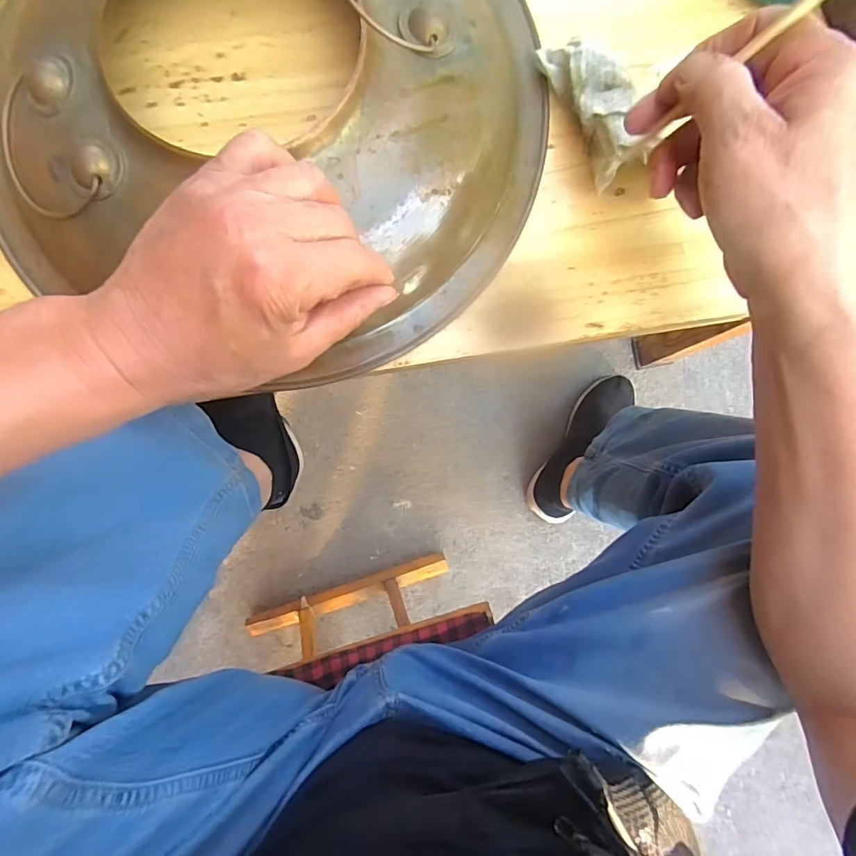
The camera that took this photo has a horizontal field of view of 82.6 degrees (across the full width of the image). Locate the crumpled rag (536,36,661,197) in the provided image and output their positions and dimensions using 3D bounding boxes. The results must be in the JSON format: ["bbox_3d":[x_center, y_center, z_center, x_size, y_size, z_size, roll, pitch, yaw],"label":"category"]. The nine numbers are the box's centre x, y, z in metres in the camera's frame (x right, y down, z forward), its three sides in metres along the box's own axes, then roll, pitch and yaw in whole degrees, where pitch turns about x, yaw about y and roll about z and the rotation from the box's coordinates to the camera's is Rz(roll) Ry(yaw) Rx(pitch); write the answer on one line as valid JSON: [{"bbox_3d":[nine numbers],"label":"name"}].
[{"bbox_3d":[0.105,-0.201,0.304,0.030,0.039,0.094,-24,85,-3],"label":"crumpled rag"}]

